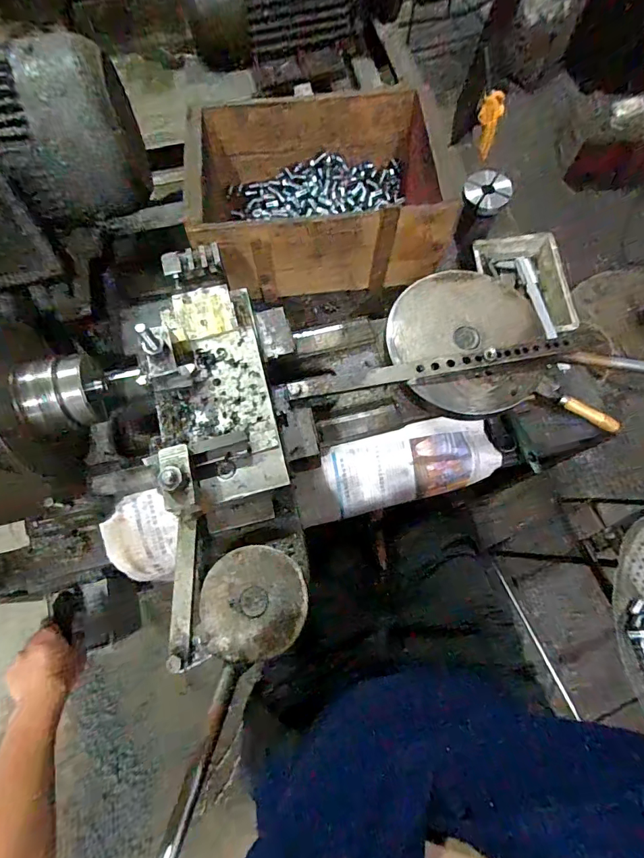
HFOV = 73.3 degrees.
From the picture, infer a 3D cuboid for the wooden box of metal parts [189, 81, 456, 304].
[{"bbox_3d":[-0.002,-0.355,0.658,0.356,0.137,0.268,-2,70,-1],"label":"wooden box of metal parts"}]

